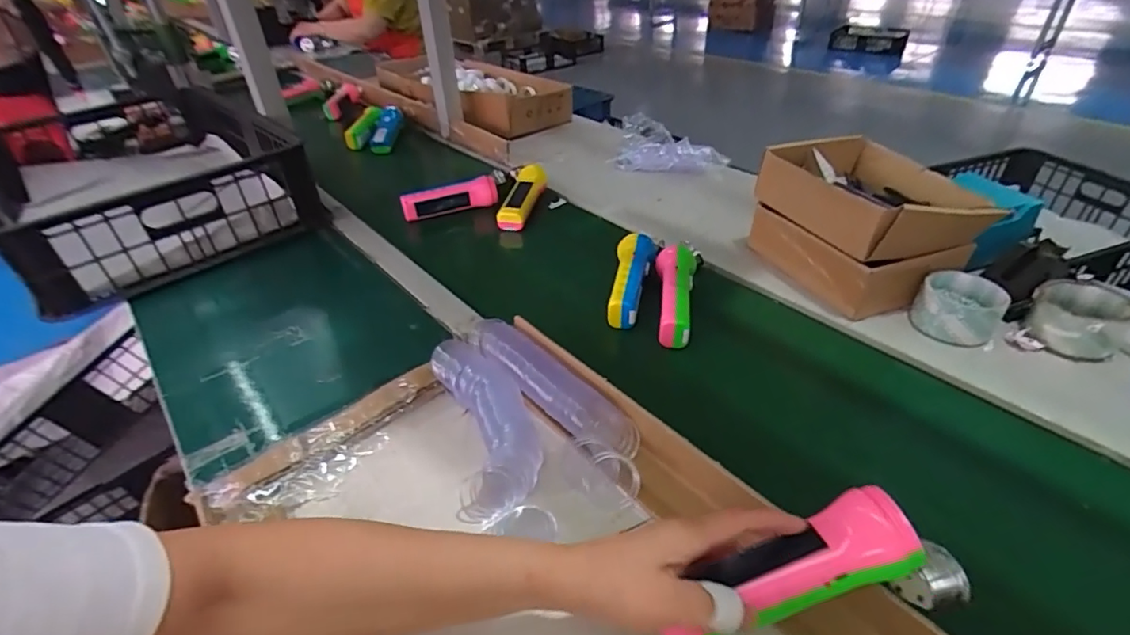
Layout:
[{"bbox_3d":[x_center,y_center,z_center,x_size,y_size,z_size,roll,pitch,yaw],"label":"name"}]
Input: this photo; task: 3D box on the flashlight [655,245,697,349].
[{"bbox_3d":[0.138,-0.032,0.674,0.055,0.052,0.175,4,37,9],"label":"flashlight"}]

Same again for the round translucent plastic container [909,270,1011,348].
[{"bbox_3d":[0.454,-0.010,0.628,0.086,0.051,0.083,-31,46,-33],"label":"round translucent plastic container"}]

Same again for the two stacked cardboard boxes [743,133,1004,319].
[{"bbox_3d":[0.383,-0.133,0.703,0.206,0.128,0.221,-15,39,-16],"label":"two stacked cardboard boxes"}]

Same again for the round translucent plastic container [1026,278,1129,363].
[{"bbox_3d":[0.570,0.003,0.605,0.095,0.048,0.088,-25,43,-28],"label":"round translucent plastic container"}]

